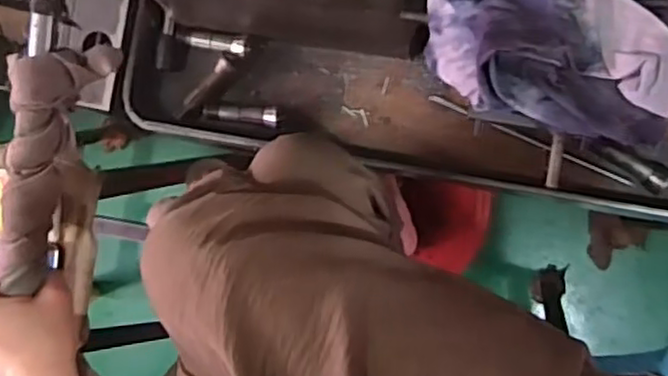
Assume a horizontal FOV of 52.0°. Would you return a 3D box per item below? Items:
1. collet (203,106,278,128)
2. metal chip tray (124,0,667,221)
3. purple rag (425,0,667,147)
[{"bbox_3d":[-0.087,-0.070,0.647,0.073,0.015,0.016,8,91,24],"label":"collet"},{"bbox_3d":[0.144,-0.076,0.623,0.678,0.055,0.157,9,91,9],"label":"metal chip tray"},{"bbox_3d":[0.139,-0.084,0.396,0.174,0.057,0.097,15,92,9],"label":"purple rag"}]

